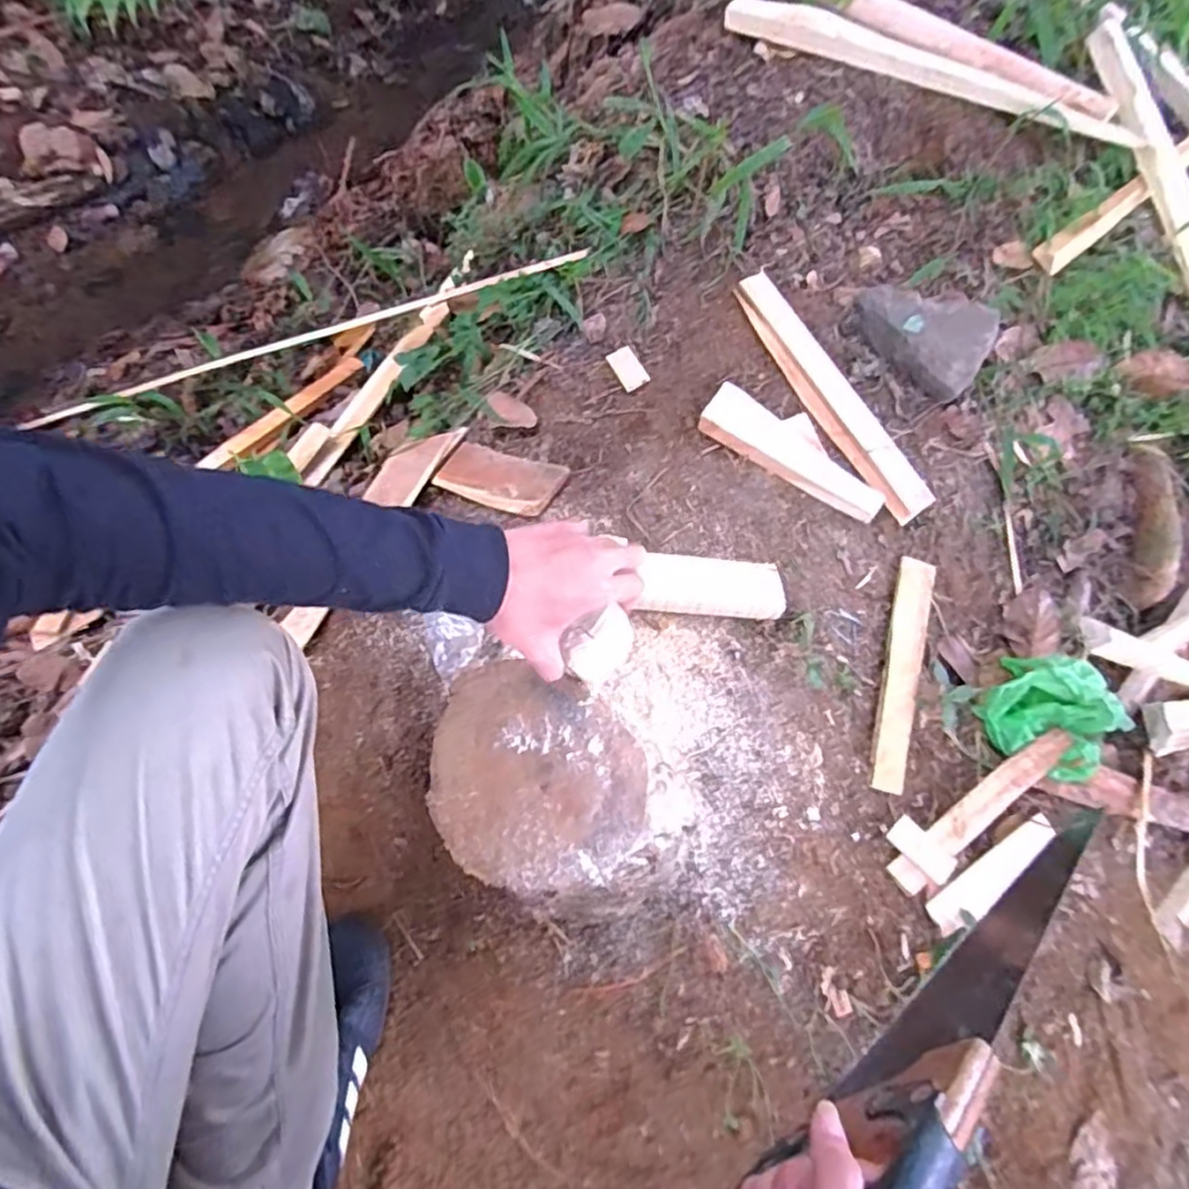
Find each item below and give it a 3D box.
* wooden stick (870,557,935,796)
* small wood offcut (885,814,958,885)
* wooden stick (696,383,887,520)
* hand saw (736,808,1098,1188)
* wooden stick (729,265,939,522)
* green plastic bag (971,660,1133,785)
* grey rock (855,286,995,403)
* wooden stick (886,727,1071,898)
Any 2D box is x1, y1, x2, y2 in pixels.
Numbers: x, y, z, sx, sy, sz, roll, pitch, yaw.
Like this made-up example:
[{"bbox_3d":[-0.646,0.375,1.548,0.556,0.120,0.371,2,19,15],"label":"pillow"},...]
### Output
[{"bbox_3d":[0.376,0.096,0.819,0.049,0.012,0.282,15,79,-11],"label":"wooden stick"},{"bbox_3d":[0.375,0.294,0.766,0.076,0.015,0.043,39,66,24],"label":"small wood offcut"},{"bbox_3d":[0.248,-0.174,0.843,0.243,0.031,0.062,36,64,9],"label":"wooden stick"},{"bbox_3d":[0.257,0.267,0.460,0.457,0.111,0.038,-12,51,-44],"label":"hand saw"},{"bbox_3d":[0.309,-0.270,0.886,0.061,0.022,0.398,-25,73,-14],"label":"wooden stick"},{"bbox_3d":[0.568,0.152,0.836,0.128,0.088,0.159,-30,61,-17],"label":"green plastic bag"},{"bbox_3d":[0.432,-0.345,0.883,0.172,0.084,0.100,38,65,23],"label":"grey rock"},{"bbox_3d":[0.469,0.252,0.800,0.308,0.026,0.041,-30,61,-17],"label":"wooden stick"}]

